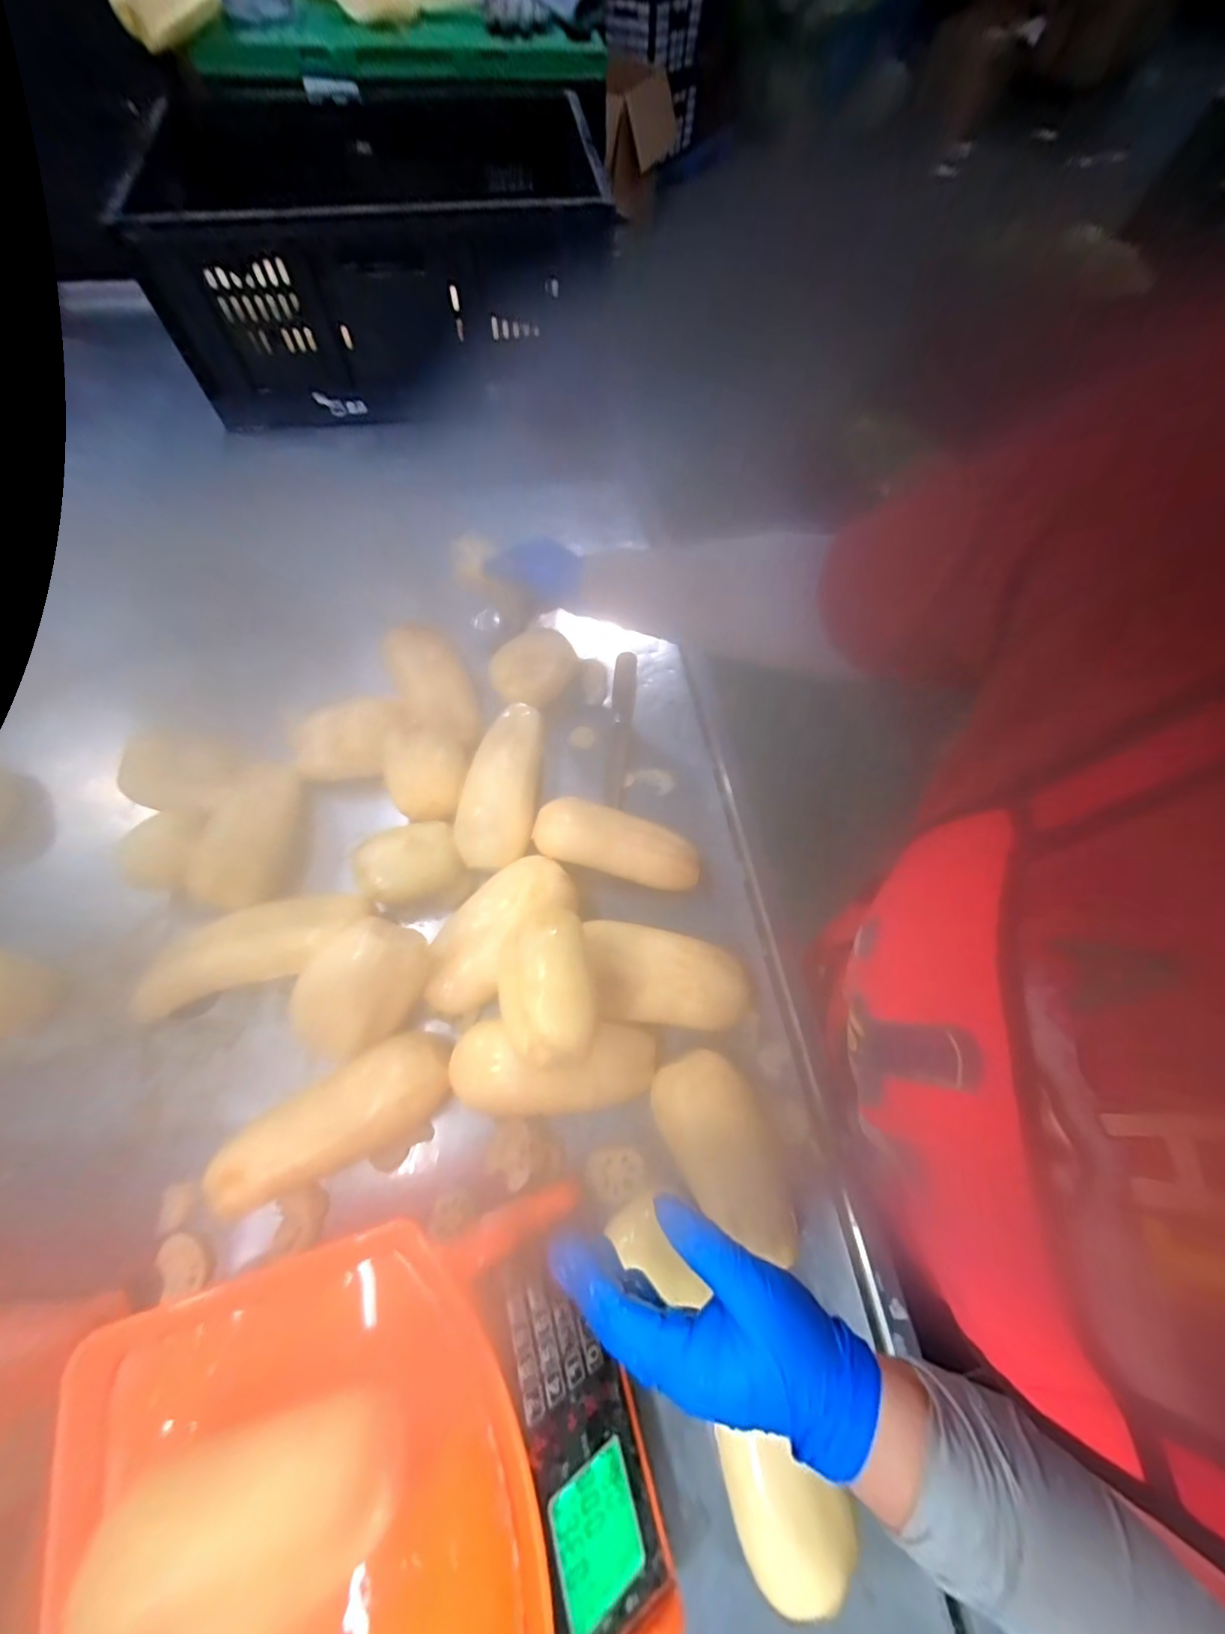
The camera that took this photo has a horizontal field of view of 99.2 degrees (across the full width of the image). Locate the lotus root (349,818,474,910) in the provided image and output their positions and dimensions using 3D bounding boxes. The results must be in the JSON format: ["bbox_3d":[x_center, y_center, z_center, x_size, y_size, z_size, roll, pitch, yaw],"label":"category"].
[{"bbox_3d":[-0.190,0.050,0.500,0.096,0.065,0.063,-23,68,-12],"label":"lotus root"}]

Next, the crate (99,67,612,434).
[{"bbox_3d":[-0.299,-0.764,0.719,0.526,0.244,0.313,-2,66,-3],"label":"crate"}]

